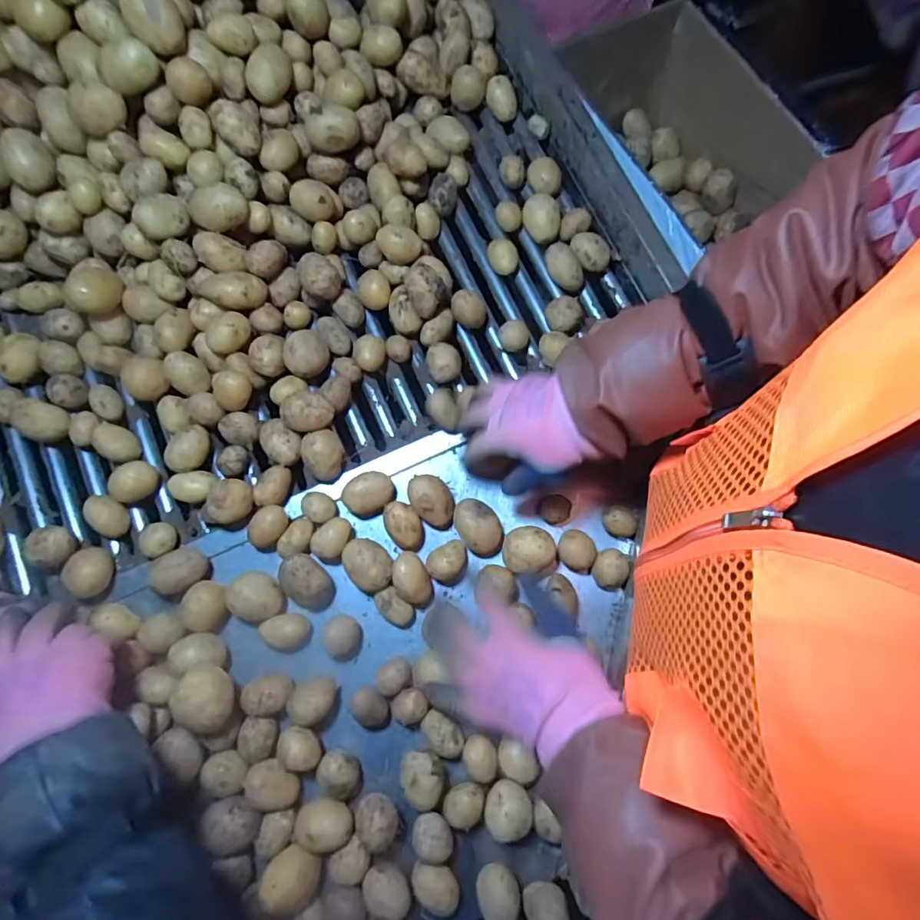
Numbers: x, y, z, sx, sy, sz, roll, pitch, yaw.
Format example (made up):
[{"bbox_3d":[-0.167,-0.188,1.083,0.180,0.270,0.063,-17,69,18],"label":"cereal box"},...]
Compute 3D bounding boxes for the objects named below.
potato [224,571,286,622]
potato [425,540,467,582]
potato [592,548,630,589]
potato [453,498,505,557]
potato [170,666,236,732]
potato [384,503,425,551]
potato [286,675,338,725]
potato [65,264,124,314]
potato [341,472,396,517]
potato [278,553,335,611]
[{"bbox_3d":[-0.200,0.136,0.502,0.049,0.051,0.046,0,76,0],"label":"potato"},{"bbox_3d":[-0.012,0.104,0.516,0.044,0.032,0.035,-29,78,-7],"label":"potato"},{"bbox_3d":[0.150,0.109,0.509,0.031,0.026,0.038,4,76,1],"label":"potato"},{"bbox_3d":[0.018,0.069,0.521,0.039,0.031,0.060,-38,79,-9],"label":"potato"},{"bbox_3d":[-0.228,0.213,0.454,0.051,0.037,0.049,0,76,0],"label":"potato"},{"bbox_3d":[-0.057,0.069,0.520,0.035,0.033,0.050,-36,79,-8],"label":"potato"},{"bbox_3d":[-0.141,0.229,0.485,0.040,0.037,0.037,0,76,0],"label":"potato"},{"bbox_3d":[-0.383,-0.179,0.533,0.054,0.053,0.050,0,76,0],"label":"potato"},{"bbox_3d":[-0.097,0.034,0.529,0.054,0.033,0.044,-14,81,-15],"label":"potato"},{"bbox_3d":[-0.152,0.121,0.503,0.042,0.045,0.056,-41,80,-9],"label":"potato"}]

